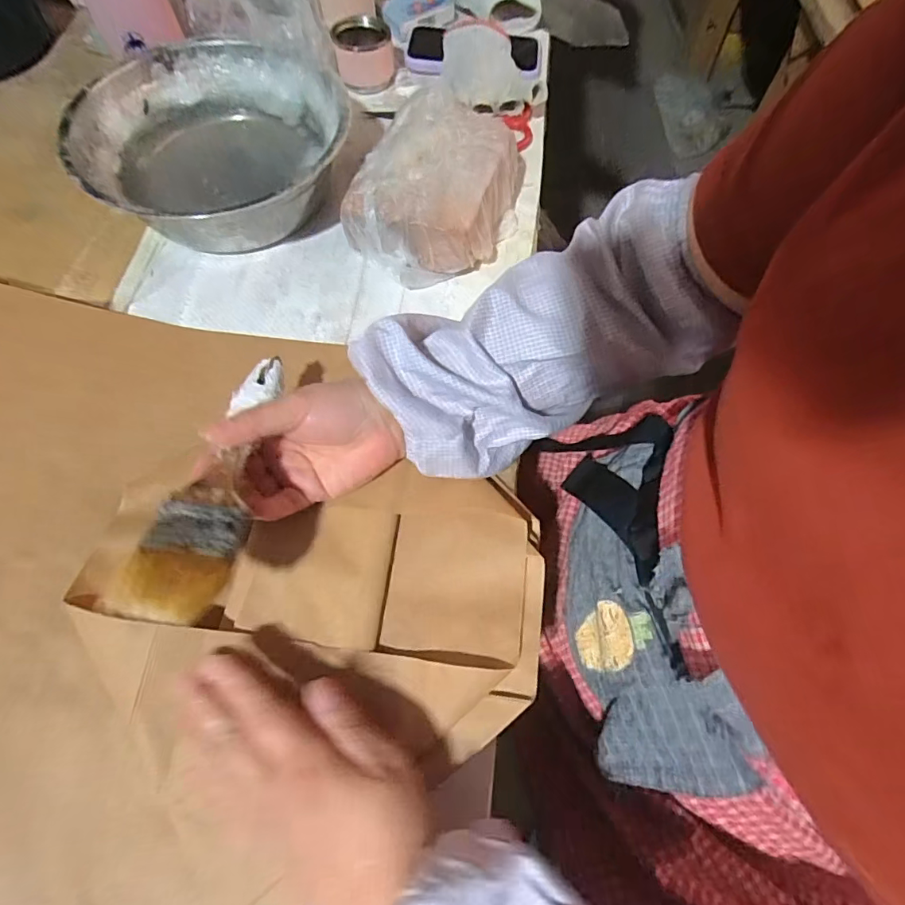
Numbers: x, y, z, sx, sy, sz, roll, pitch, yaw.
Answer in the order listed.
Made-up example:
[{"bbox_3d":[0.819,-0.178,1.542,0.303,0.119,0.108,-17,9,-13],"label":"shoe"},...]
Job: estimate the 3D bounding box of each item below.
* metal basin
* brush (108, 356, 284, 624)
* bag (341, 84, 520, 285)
[{"bbox_3d":[-0.214,-0.274,0.452,0.225,0.075,0.230,0,67,0],"label":"metal basin"},{"bbox_3d":[-0.131,0.009,0.280,0.049,0.011,0.172,5,53,-1],"label":"brush"},{"bbox_3d":[-0.012,-0.234,0.442,0.134,0.068,0.183,25,69,10],"label":"bag"}]

